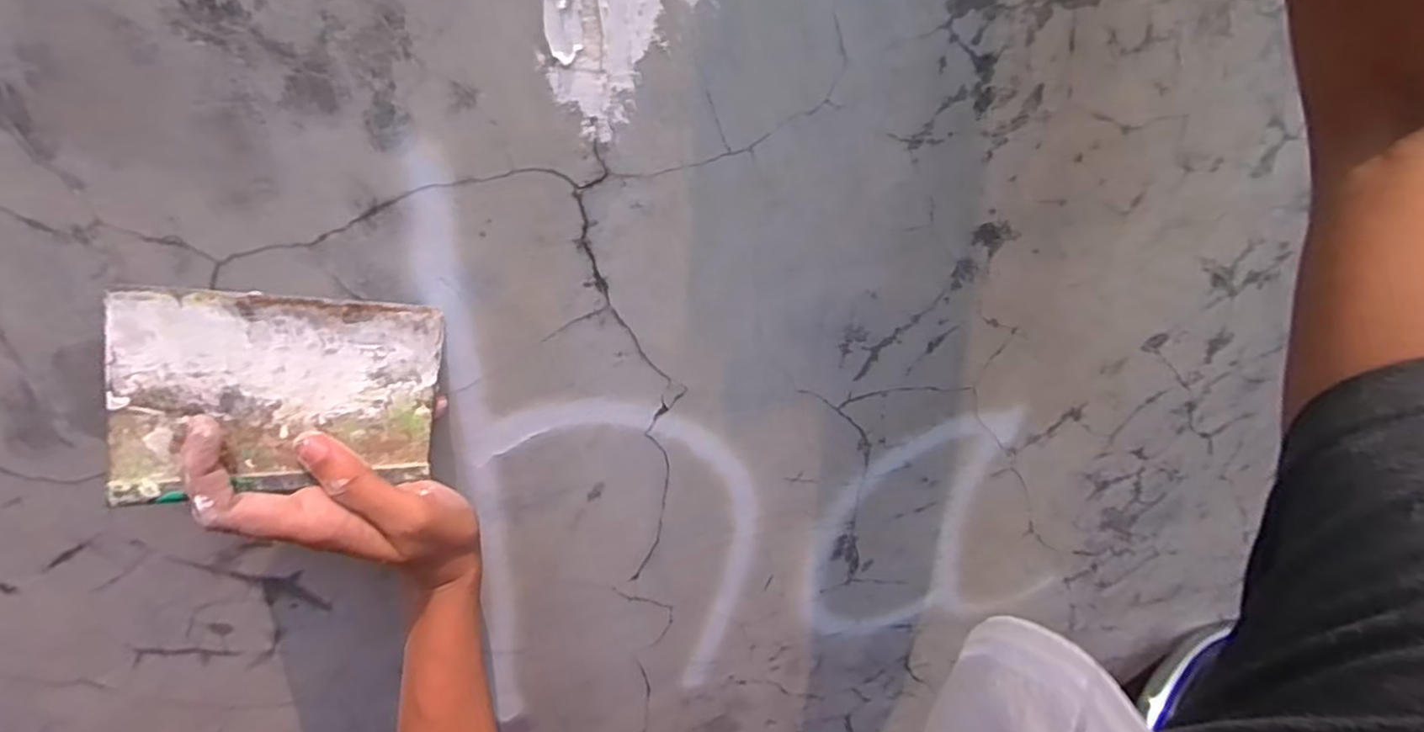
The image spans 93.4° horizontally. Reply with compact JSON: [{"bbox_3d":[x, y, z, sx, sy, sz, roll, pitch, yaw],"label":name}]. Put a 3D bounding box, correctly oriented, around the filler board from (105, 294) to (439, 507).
[{"bbox_3d":[-0.179,0.013,0.287,0.116,0.084,0.004,1,17,-37],"label":"filler board"}]

